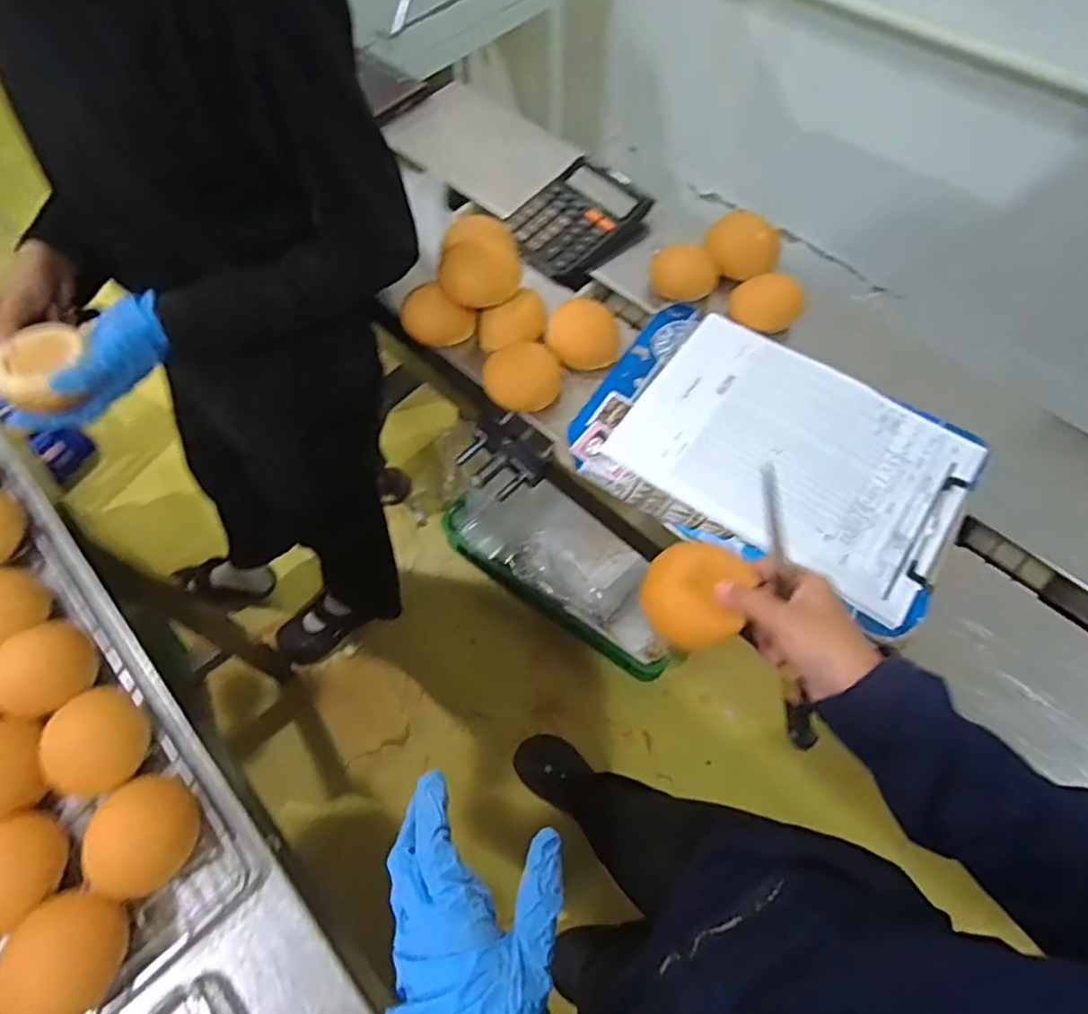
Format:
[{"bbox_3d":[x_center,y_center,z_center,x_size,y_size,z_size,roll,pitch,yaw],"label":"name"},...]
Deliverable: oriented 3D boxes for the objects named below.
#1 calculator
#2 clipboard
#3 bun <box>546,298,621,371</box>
[{"bbox_3d":[0.037,-0.338,0.735,0.159,0.040,0.130,-41,69,-18],"label":"calculator"},{"bbox_3d":[0.215,-0.059,0.597,0.341,0.020,0.232,30,67,15],"label":"clipboard"},{"bbox_3d":[0.041,-0.178,0.641,0.073,0.038,0.063,2,63,2],"label":"bun"}]

